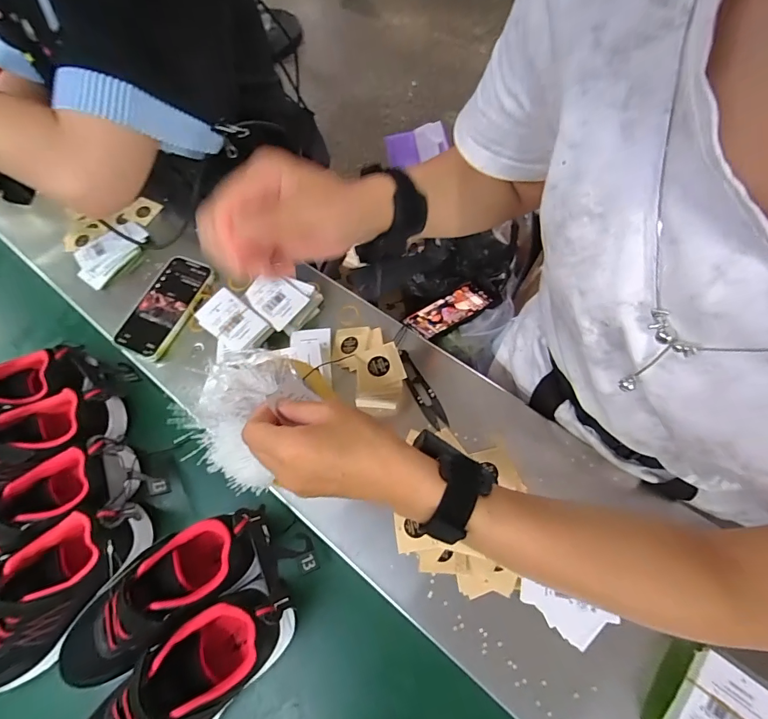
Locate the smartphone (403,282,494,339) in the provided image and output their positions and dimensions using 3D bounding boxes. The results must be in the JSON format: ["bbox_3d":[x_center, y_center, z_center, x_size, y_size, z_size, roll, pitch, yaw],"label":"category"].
[{"bbox_3d":[0.104,-0.078,0.666,0.129,0.009,0.067,-30,45,-8],"label":"smartphone"}]

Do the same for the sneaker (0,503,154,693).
[{"bbox_3d":[-0.334,0.228,0.412,0.083,0.075,0.210,39,71,18],"label":"sneaker"}]

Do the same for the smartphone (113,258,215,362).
[{"bbox_3d":[-0.291,-0.072,0.550,0.079,0.007,0.145,22,71,16],"label":"smartphone"}]

